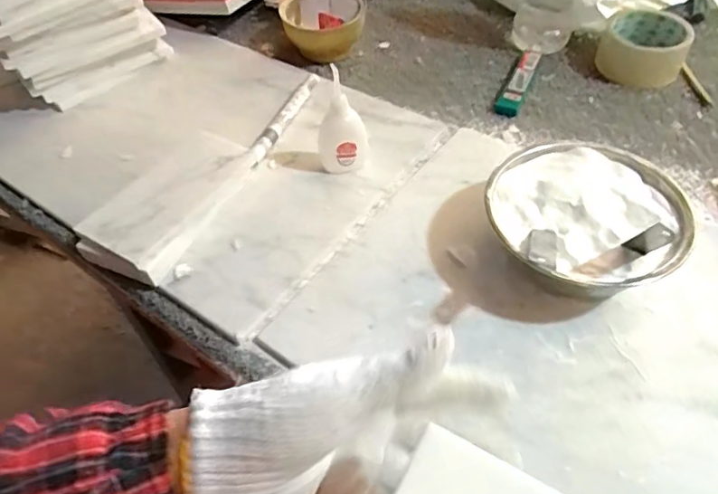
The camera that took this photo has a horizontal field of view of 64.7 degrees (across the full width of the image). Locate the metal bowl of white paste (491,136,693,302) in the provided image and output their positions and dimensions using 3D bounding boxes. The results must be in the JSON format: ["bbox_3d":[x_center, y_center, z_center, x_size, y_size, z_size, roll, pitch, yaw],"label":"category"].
[{"bbox_3d":[0.176,-0.016,0.452,0.139,0.060,0.144,-2,50,2],"label":"metal bowl of white paste"}]

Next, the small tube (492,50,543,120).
[{"bbox_3d":[0.175,-0.183,0.624,0.025,0.011,0.126,17,53,16],"label":"small tube"}]

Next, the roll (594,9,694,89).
[{"bbox_3d":[0.316,-0.222,0.629,0.087,0.042,0.091,-2,50,2],"label":"roll"}]

